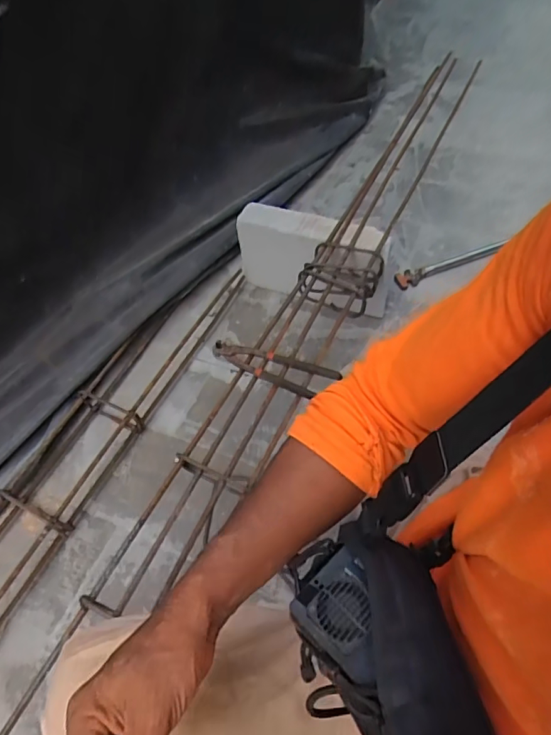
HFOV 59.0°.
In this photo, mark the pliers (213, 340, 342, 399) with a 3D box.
[{"bbox_3d":[-0.007,-0.001,0.806,0.210,0.031,0.060,18,58,18],"label":"pliers"}]

